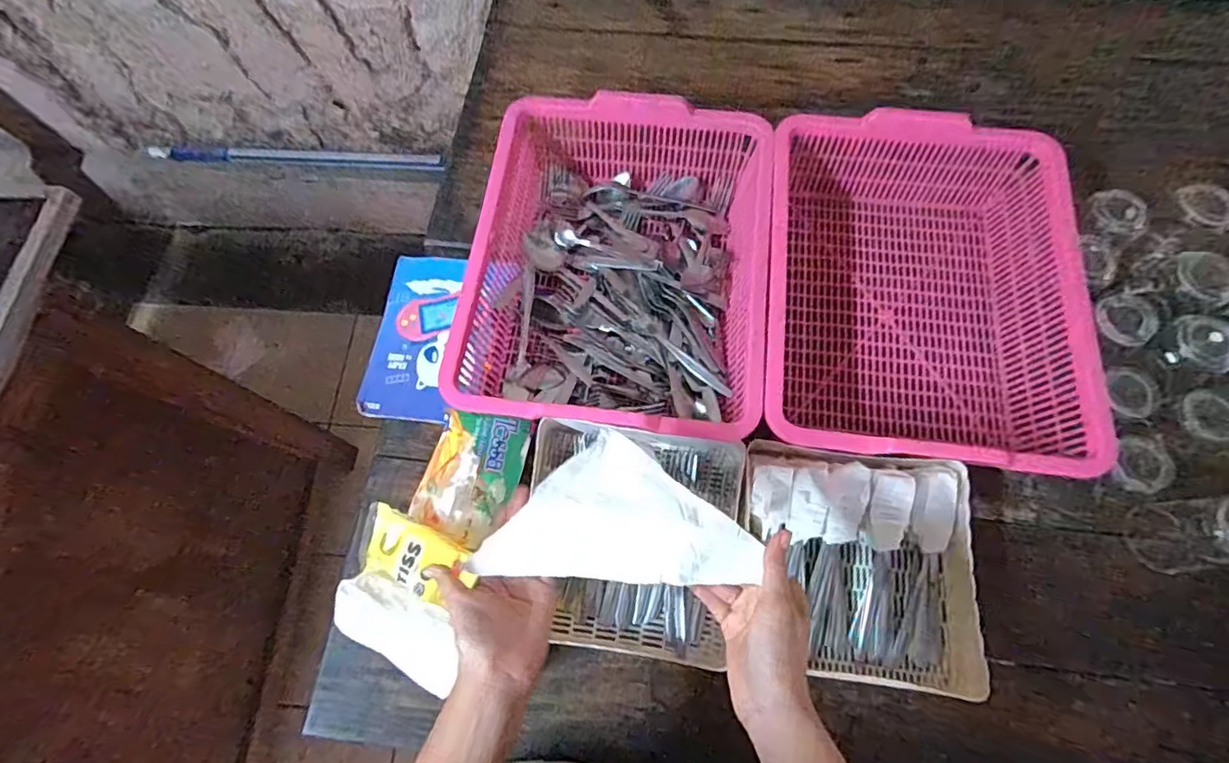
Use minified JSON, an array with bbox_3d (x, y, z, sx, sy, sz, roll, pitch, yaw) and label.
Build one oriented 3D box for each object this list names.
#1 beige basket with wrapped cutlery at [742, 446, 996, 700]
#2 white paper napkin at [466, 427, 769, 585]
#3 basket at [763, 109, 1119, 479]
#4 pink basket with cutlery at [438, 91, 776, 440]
[{"bbox_3d":[0.234,0.175,0.557,0.216,0.056,0.214,5,69,4],"label":"beige basket with wrapped cutlery"},{"bbox_3d":[0.001,0.124,0.419,0.156,0.018,0.137,35,78,32],"label":"white paper napkin"},{"bbox_3d":[0.316,-0.095,0.632,0.307,0.114,0.391,6,70,4],"label":"basket"},{"bbox_3d":[0.008,-0.128,0.655,0.313,0.103,0.390,7,70,5],"label":"pink basket with cutlery"}]

